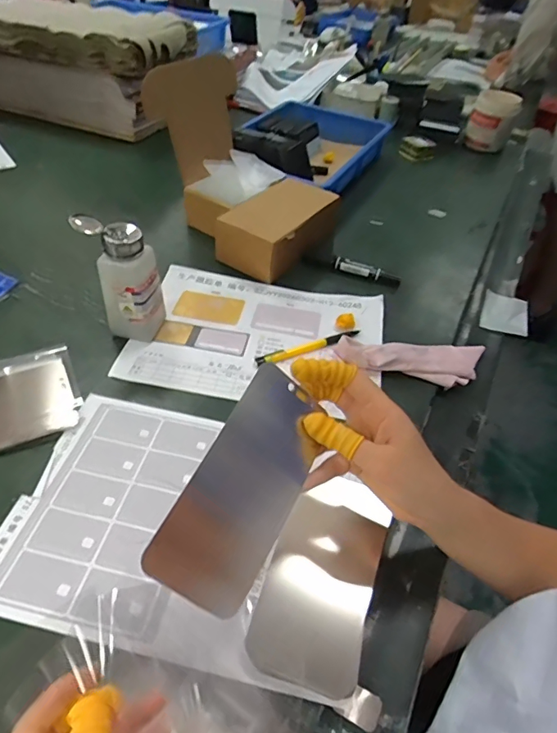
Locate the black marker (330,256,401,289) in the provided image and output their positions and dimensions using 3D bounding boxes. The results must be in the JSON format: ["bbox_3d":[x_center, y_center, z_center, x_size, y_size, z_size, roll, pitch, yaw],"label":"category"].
[{"bbox_3d":[0.124,-0.135,0.671,0.102,0.023,0.014,21,48,13],"label":"black marker"}]

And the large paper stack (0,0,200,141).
[{"bbox_3d":[-0.437,-0.645,0.989,0.466,0.181,0.210,19,47,13],"label":"large paper stack"}]

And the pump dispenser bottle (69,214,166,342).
[{"bbox_3d":[-0.170,-0.095,0.515,0.071,0.132,0.051,12,47,5],"label":"pump dispenser bottle"}]

